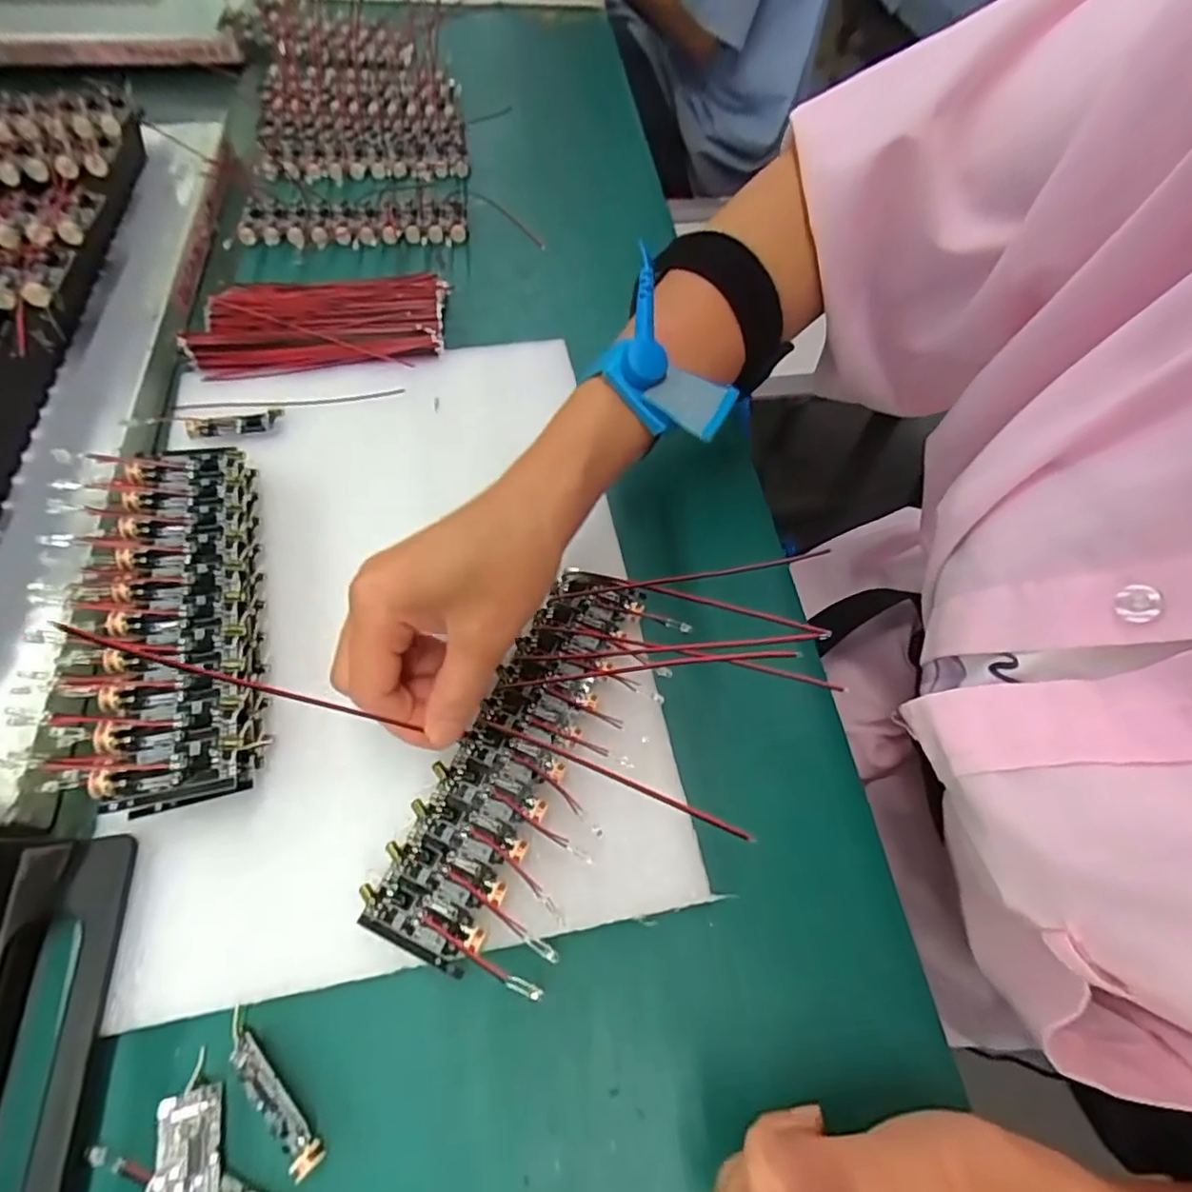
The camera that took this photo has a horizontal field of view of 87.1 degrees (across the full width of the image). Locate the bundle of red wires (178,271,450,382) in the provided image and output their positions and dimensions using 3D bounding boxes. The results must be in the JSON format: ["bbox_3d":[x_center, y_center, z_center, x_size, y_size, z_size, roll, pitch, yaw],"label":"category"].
[{"bbox_3d":[-0.163,-0.165,0.373,0.139,0.012,0.079,-5,60,-7],"label":"bundle of red wires"}]

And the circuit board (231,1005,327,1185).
[{"bbox_3d":[-0.103,0.157,0.197,0.010,0.004,0.051,-39,69,-23],"label":"circuit board"}]

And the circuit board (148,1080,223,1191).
[{"bbox_3d":[-0.120,0.171,0.184,0.017,0.004,0.043,-3,48,-25],"label":"circuit board"}]

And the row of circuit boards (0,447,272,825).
[{"bbox_3d":[-0.180,0.007,0.257,0.077,0.033,0.163,-9,61,-9],"label":"row of circuit boards"}]

